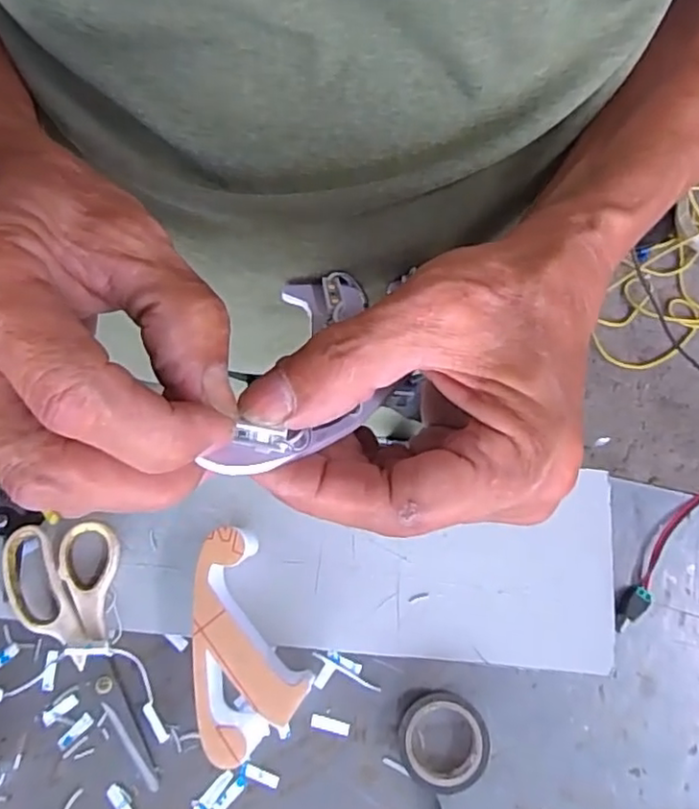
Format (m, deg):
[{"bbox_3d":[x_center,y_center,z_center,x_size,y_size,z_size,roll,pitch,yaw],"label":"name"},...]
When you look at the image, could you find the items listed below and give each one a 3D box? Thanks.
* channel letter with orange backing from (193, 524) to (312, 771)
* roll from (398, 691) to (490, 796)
[{"bbox_3d":[-0.063,0.152,0.416,0.068,0.049,0.137,-6,73,-1],"label":"channel letter with orange backing"},{"bbox_3d":[0.060,0.216,0.407,0.055,0.022,0.056,0,73,1],"label":"roll"}]

